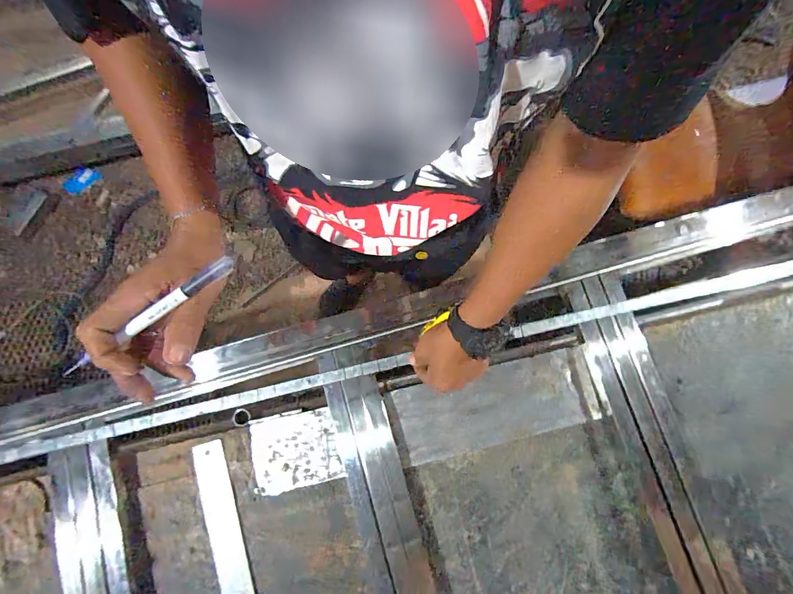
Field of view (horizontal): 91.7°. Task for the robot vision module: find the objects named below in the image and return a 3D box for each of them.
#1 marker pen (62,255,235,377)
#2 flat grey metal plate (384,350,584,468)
[{"bbox_3d":[-0.196,0.014,0.308,0.153,0.007,0.010,-35,82,-1],"label":"marker pen"},{"bbox_3d":[0.137,0.165,0.578,0.267,0.010,0.111,-13,80,-3],"label":"flat grey metal plate"}]

